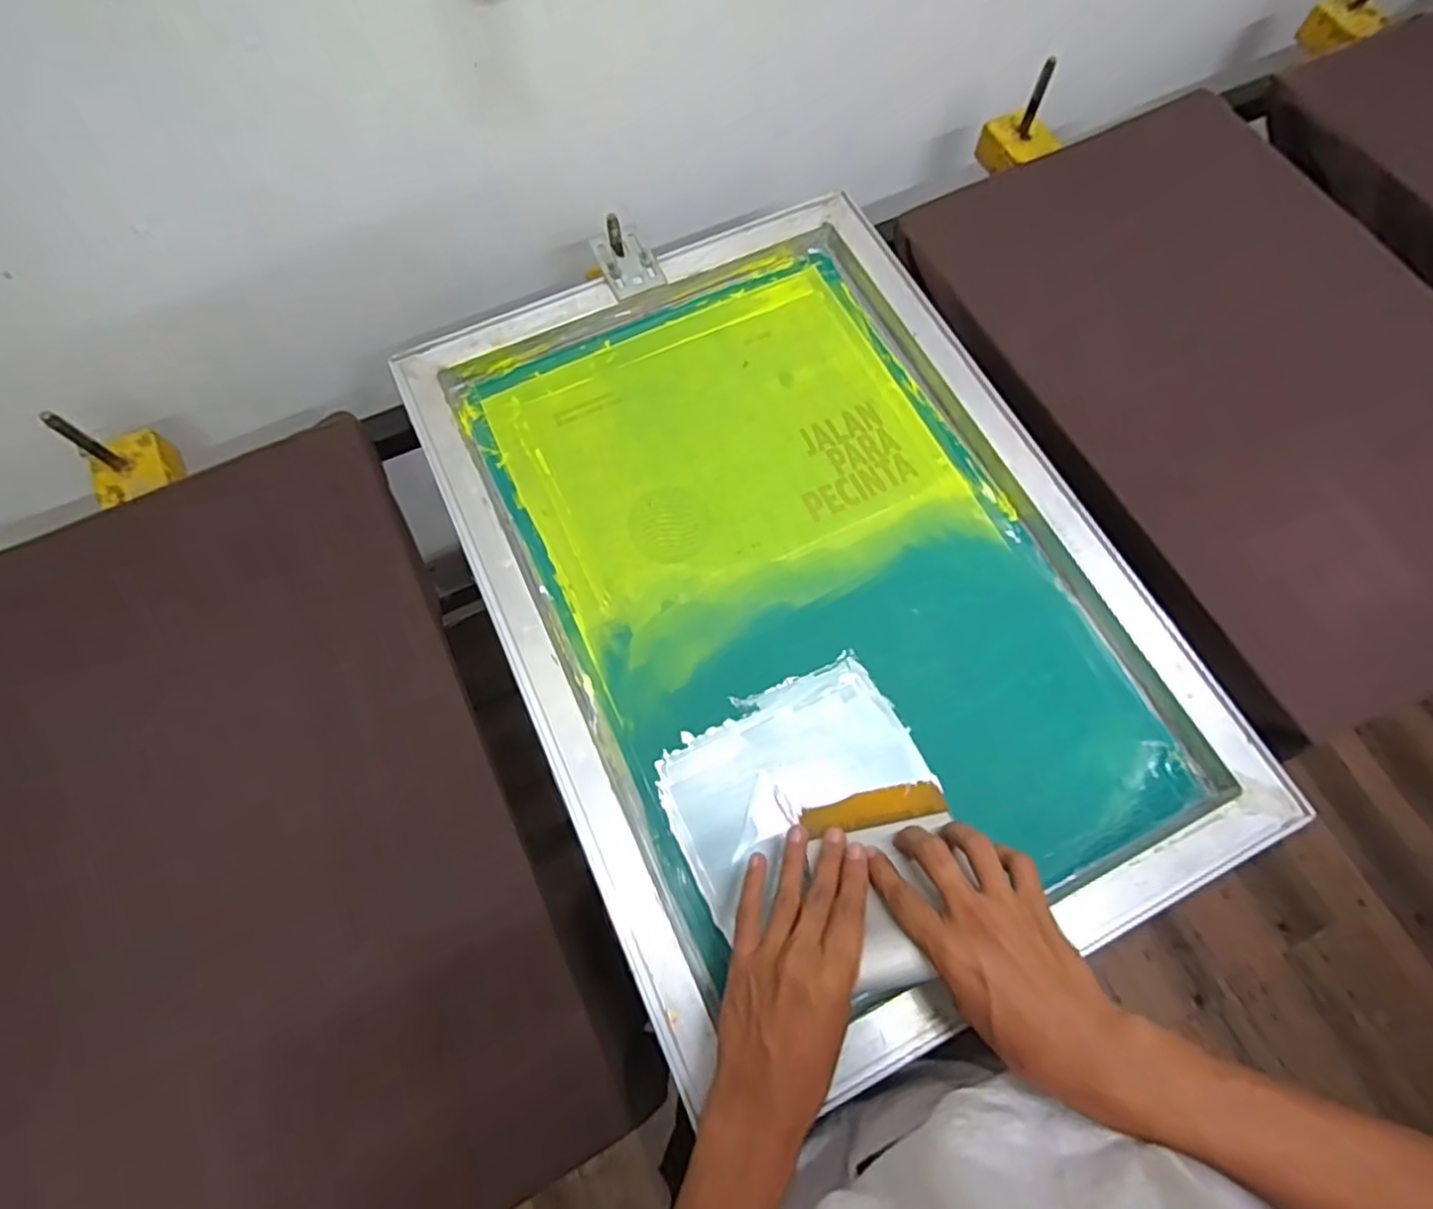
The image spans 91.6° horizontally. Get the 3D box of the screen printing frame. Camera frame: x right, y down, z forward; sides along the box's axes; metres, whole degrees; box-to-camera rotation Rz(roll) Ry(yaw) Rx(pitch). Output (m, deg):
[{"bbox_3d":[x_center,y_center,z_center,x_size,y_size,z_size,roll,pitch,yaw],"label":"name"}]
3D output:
[{"bbox_3d":[0.064,-0.037,0.569,0.468,0.038,0.662,-25,71,-9],"label":"screen printing frame"}]

